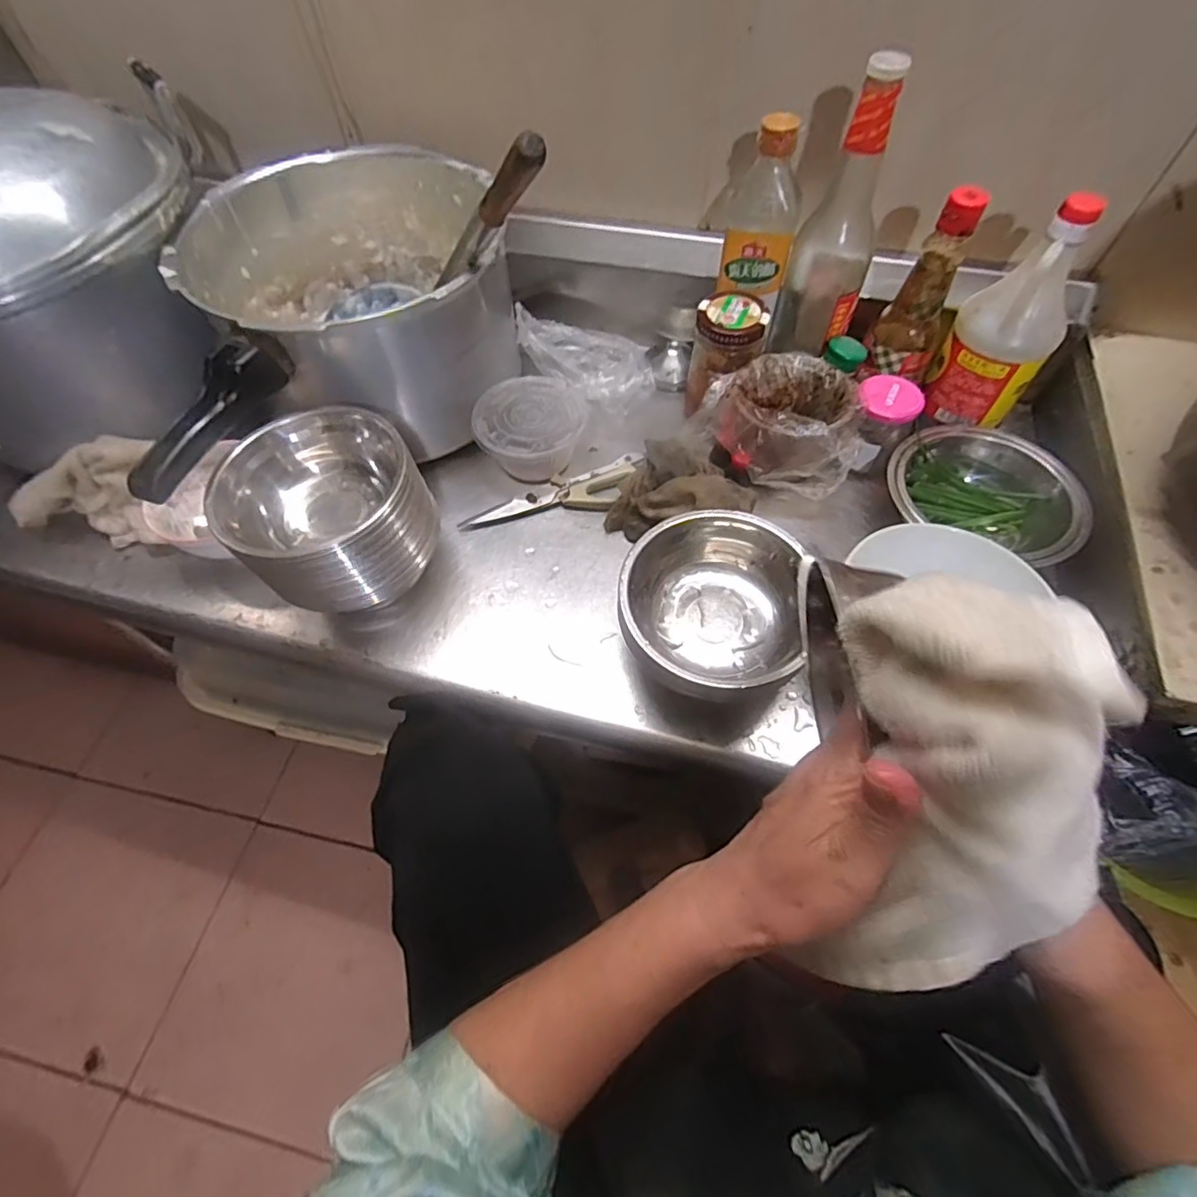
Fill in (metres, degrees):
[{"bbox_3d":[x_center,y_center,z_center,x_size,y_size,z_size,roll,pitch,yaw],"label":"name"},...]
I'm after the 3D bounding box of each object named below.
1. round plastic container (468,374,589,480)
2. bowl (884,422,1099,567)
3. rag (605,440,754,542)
[{"bbox_3d":[-0.067,-0.169,0.584,0.107,0.051,0.107,0,60,0],"label":"round plastic container"},{"bbox_3d":[0.356,-0.099,0.546,0.164,0.056,0.139,20,62,11],"label":"bowl"},{"bbox_3d":[0.081,-0.110,0.548,0.135,0.056,0.104,7,60,4],"label":"rag"}]

